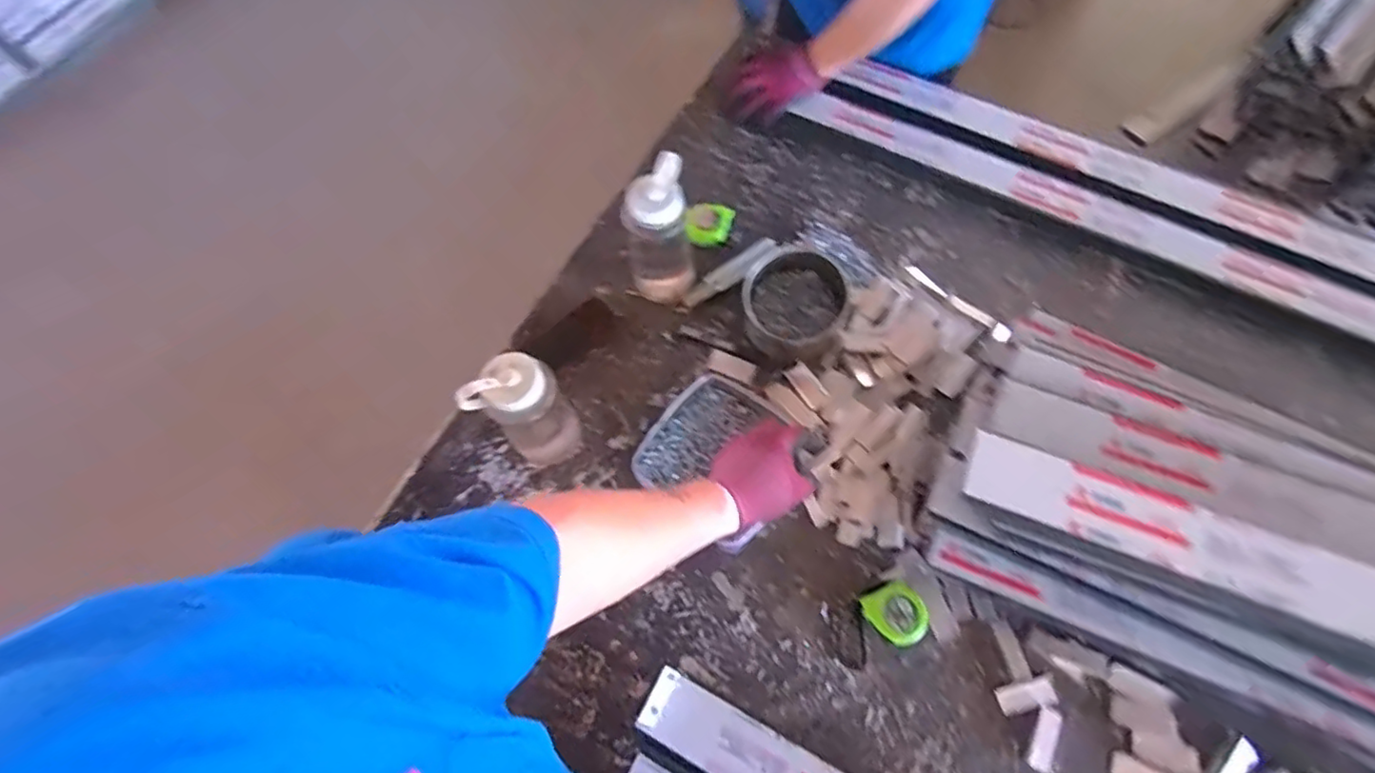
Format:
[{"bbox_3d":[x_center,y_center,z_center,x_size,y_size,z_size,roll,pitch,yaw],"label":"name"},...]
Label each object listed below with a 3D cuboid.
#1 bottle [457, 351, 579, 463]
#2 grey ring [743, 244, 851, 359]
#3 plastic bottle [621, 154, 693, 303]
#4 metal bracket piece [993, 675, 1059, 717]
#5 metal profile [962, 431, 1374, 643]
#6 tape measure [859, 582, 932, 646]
[{"bbox_3d":[-0.200,0.035,0.818,0.088,0.220,0.073,1,63,5],"label":"bottle"},{"bbox_3d":[0.159,-0.118,0.947,0.149,0.072,0.151,1,63,5],"label":"grey ring"},{"bbox_3d":[-0.035,-0.214,0.915,0.076,0.211,0.090,14,65,11],"label":"plastic bottle"},{"bbox_3d":[0.392,0.357,0.746,0.069,0.008,0.030,-13,63,-3],"label":"metal bracket piece"},{"bbox_3d":[0.804,0.262,0.536,1.128,0.049,0.101,21,68,12],"label":"metal profile"},{"bbox_3d":[0.251,0.272,0.771,0.066,0.033,0.067,-26,64,-9],"label":"tape measure"}]

